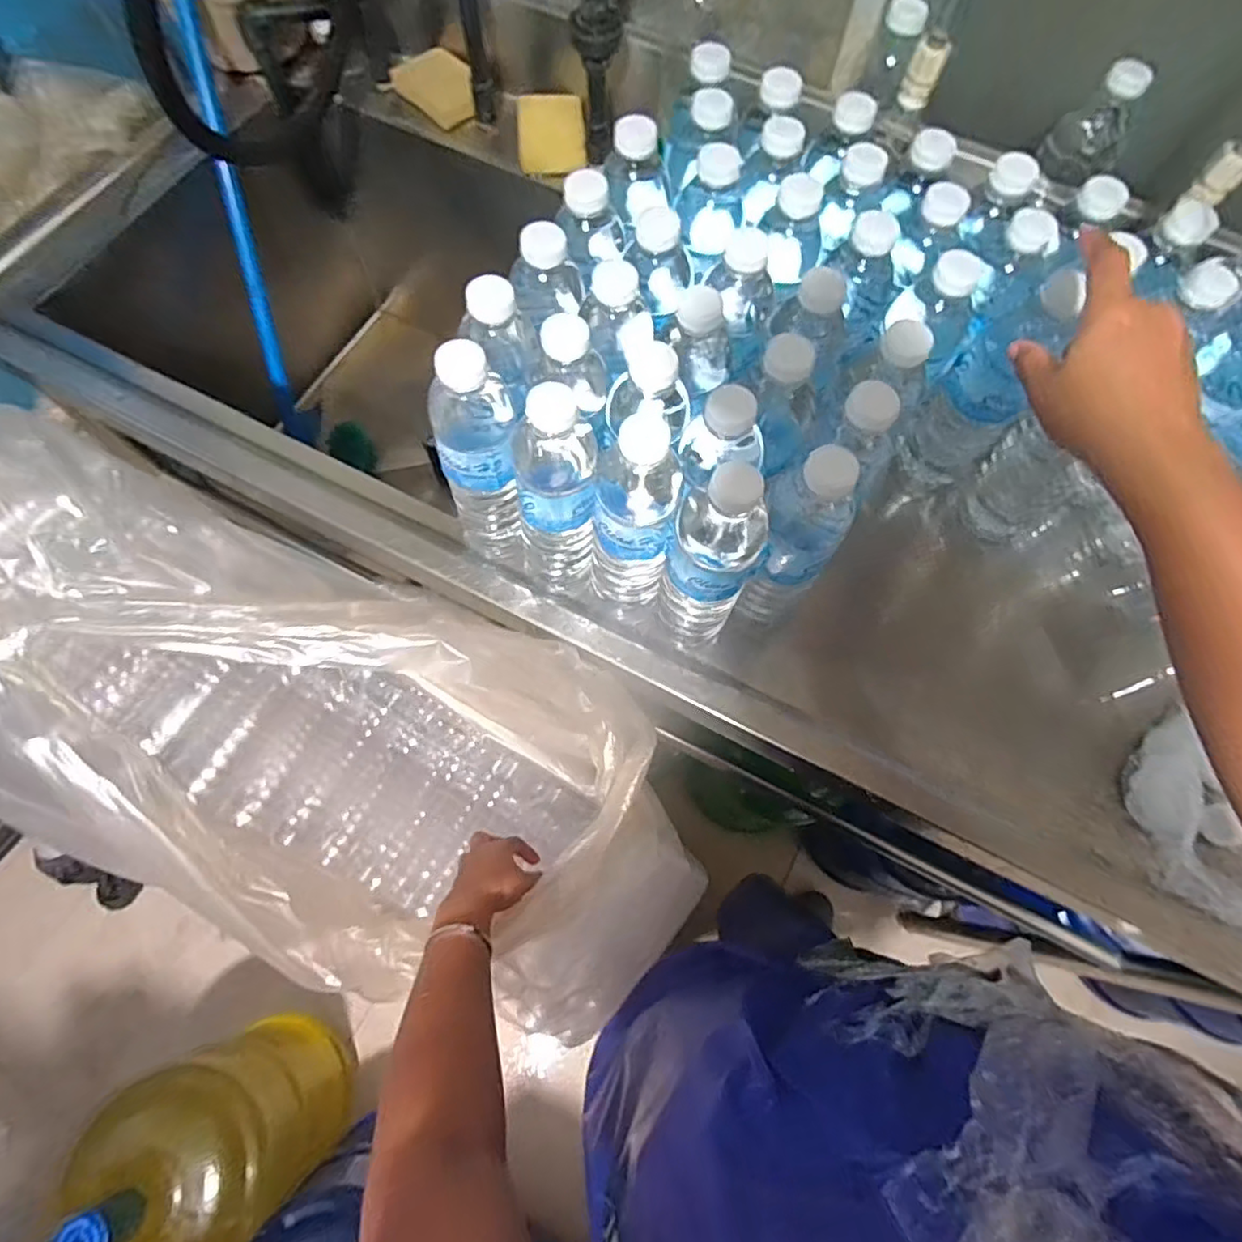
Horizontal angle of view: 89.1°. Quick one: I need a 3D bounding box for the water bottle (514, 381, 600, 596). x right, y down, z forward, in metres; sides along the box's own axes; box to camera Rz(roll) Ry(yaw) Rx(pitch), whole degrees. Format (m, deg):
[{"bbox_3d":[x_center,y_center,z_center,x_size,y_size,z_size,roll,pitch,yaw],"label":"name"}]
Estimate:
[{"bbox_3d":[-0.047,-0.084,0.477,0.066,0.209,0.051,-13,70,-7],"label":"water bottle"}]

